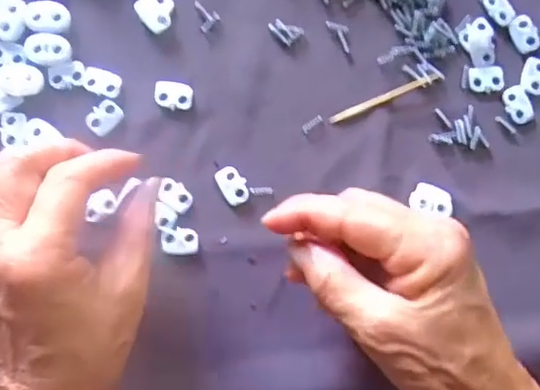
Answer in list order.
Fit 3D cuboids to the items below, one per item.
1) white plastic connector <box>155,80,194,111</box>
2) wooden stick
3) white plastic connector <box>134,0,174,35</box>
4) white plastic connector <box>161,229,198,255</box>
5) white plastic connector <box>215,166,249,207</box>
[{"bbox_3d":[-0.050,-0.052,0.304,0.019,0.004,0.014,9,88,-3],"label":"white plastic connector"},{"bbox_3d":[0.061,-0.052,0.309,0.062,0.004,0.005,-22,90,-3],"label":"wooden stick"},{"bbox_3d":[-0.059,-0.096,0.304,0.020,0.004,0.020,0,89,-3],"label":"white plastic connector"},{"bbox_3d":[-0.047,0.024,0.303,0.019,0.004,0.014,2,89,-3],"label":"white plastic connector"},{"bbox_3d":[-0.020,-0.005,0.305,0.014,0.004,0.021,-36,91,-3],"label":"white plastic connector"}]

